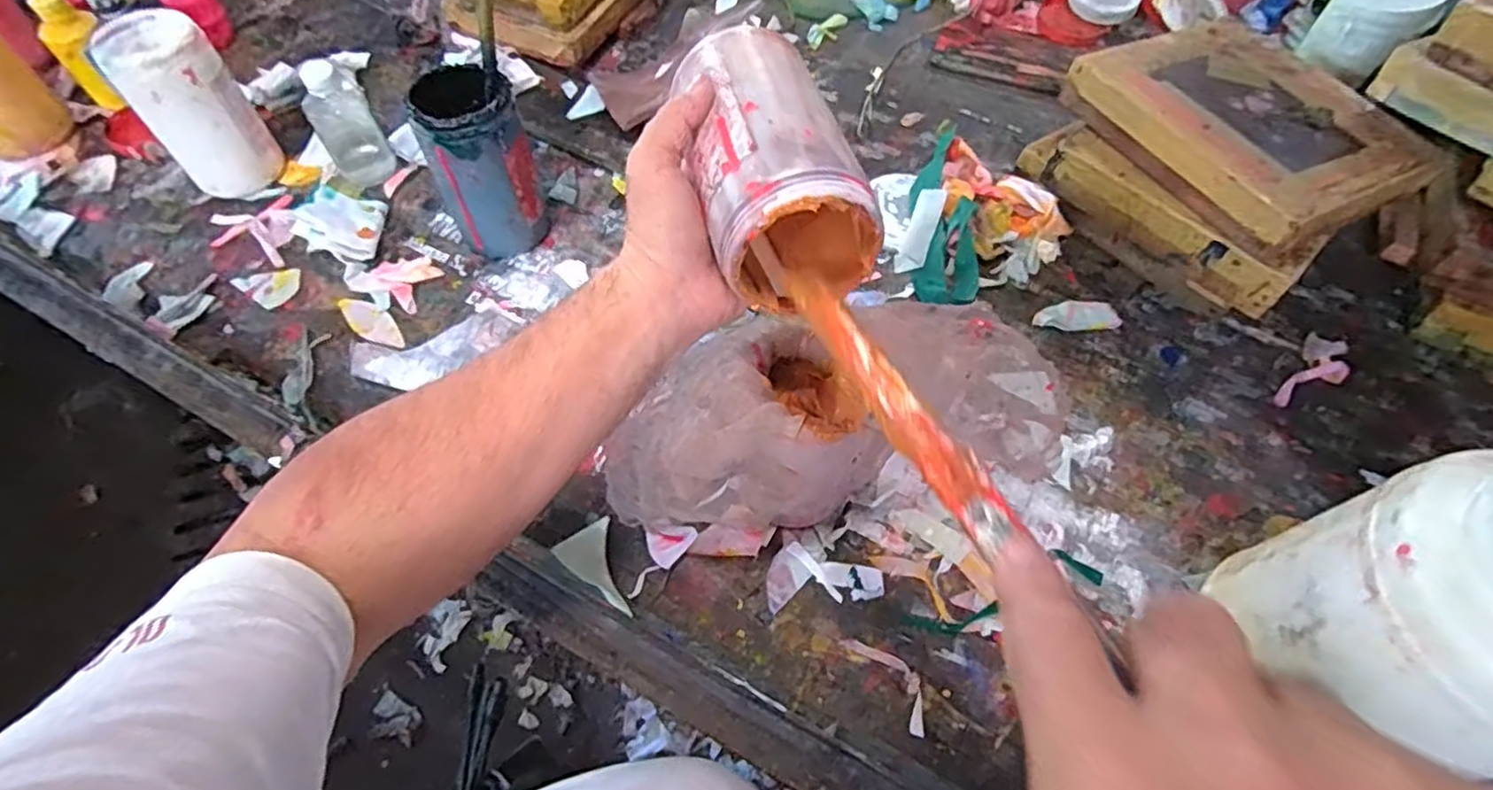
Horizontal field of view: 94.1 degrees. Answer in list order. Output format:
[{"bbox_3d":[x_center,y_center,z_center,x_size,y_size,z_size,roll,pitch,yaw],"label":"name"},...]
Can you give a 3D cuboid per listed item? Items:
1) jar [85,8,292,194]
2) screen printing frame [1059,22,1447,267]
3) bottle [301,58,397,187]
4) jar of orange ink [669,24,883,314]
[{"bbox_3d":[-0.593,-0.310,0.747,0.095,0.165,0.099,0,59,0],"label":"jar"},{"bbox_3d":[0.485,-0.265,0.674,0.244,0.043,0.266,-24,62,-14],"label":"screen printing frame"},{"bbox_3d":[-0.444,-0.302,0.775,0.054,0.126,0.052,10,60,6],"label":"bottle"},{"bbox_3d":[0.011,-0.142,0.421,0.089,0.083,0.164,-15,60,-9],"label":"jar of orange ink"}]

